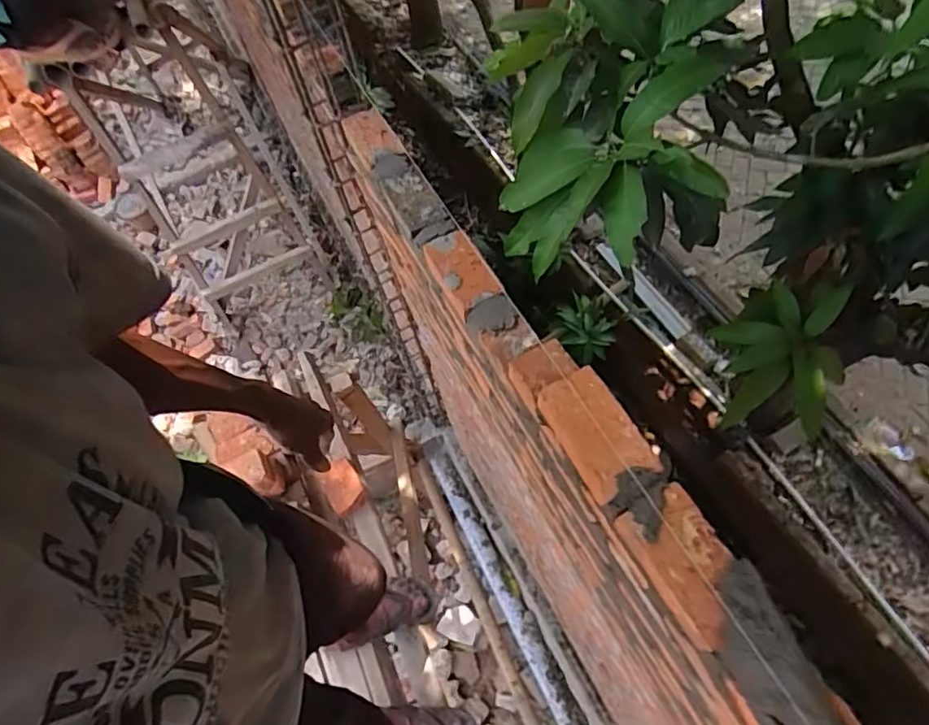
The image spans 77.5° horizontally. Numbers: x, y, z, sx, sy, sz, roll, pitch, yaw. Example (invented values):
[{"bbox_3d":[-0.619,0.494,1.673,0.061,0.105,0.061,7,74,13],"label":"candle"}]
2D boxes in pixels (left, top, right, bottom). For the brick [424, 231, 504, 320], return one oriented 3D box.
[{"bbox_3d":[-0.003,-0.151,0.983,0.080,0.045,0.148,-28,63,-8],"label":"brick"}]

